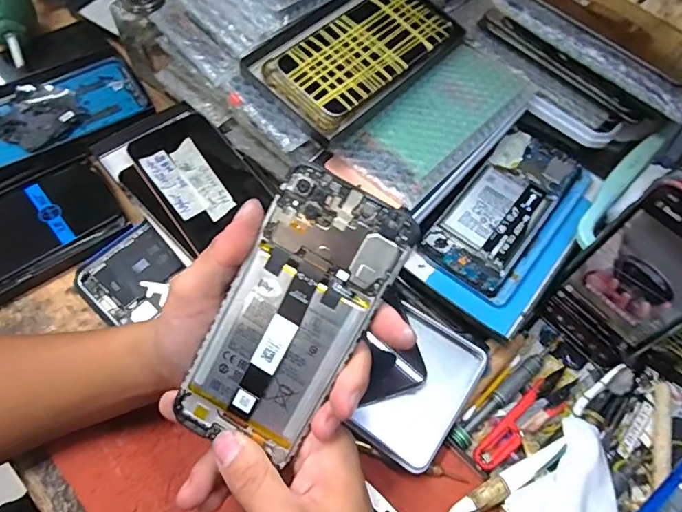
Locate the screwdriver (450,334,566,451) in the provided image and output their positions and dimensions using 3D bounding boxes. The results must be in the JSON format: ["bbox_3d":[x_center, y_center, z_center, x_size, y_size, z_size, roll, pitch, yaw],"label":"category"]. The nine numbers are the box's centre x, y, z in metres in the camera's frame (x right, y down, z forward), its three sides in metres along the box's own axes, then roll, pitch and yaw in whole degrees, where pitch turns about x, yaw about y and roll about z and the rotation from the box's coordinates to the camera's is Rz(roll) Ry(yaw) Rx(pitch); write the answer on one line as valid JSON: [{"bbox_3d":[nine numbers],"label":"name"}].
[{"bbox_3d":[0.128,0.100,0.361,0.121,0.011,0.014,-35,68,-19],"label":"screwdriver"}]

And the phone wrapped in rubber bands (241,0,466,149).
[{"bbox_3d":[0.025,-0.179,0.407,0.197,0.023,0.096,-41,80,-18],"label":"phone wrapped in rubber bands"}]

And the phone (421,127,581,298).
[{"bbox_3d":[0.136,-0.042,0.398,0.070,0.015,0.152,36,66,16],"label":"phone"}]

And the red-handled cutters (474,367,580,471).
[{"bbox_3d":[0.136,0.120,0.352,0.098,0.008,0.023,-36,68,-19],"label":"red-handled cutters"}]

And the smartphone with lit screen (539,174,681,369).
[{"bbox_3d":[0.202,0.020,0.330,0.004,0.149,0.073,-29,65,-36],"label":"smartphone with lit screen"}]

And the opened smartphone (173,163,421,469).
[{"bbox_3d":[-0.027,0.035,0.252,0.071,0.006,0.157,30,101,4],"label":"opened smartphone"}]

